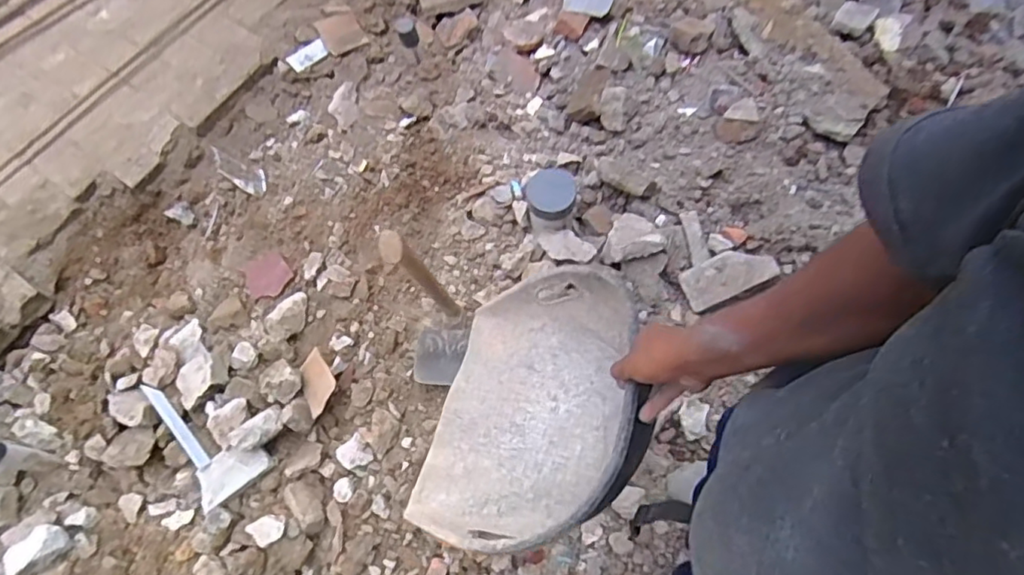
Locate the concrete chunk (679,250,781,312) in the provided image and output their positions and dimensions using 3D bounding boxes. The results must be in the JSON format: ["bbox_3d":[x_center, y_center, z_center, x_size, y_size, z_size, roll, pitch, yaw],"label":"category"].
[{"bbox_3d":[0.519,-0.027,1.441,0.215,0.037,0.121,-29,70,16],"label":"concrete chunk"}]

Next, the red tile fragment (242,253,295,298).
[{"bbox_3d":[-0.624,-0.031,1.527,0.111,0.022,0.119,0,71,-1],"label":"red tile fragment"}]

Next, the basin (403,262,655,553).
[{"bbox_3d":[0.020,0.156,0.815,0.395,0.157,0.382,1,60,39],"label":"basin"}]

